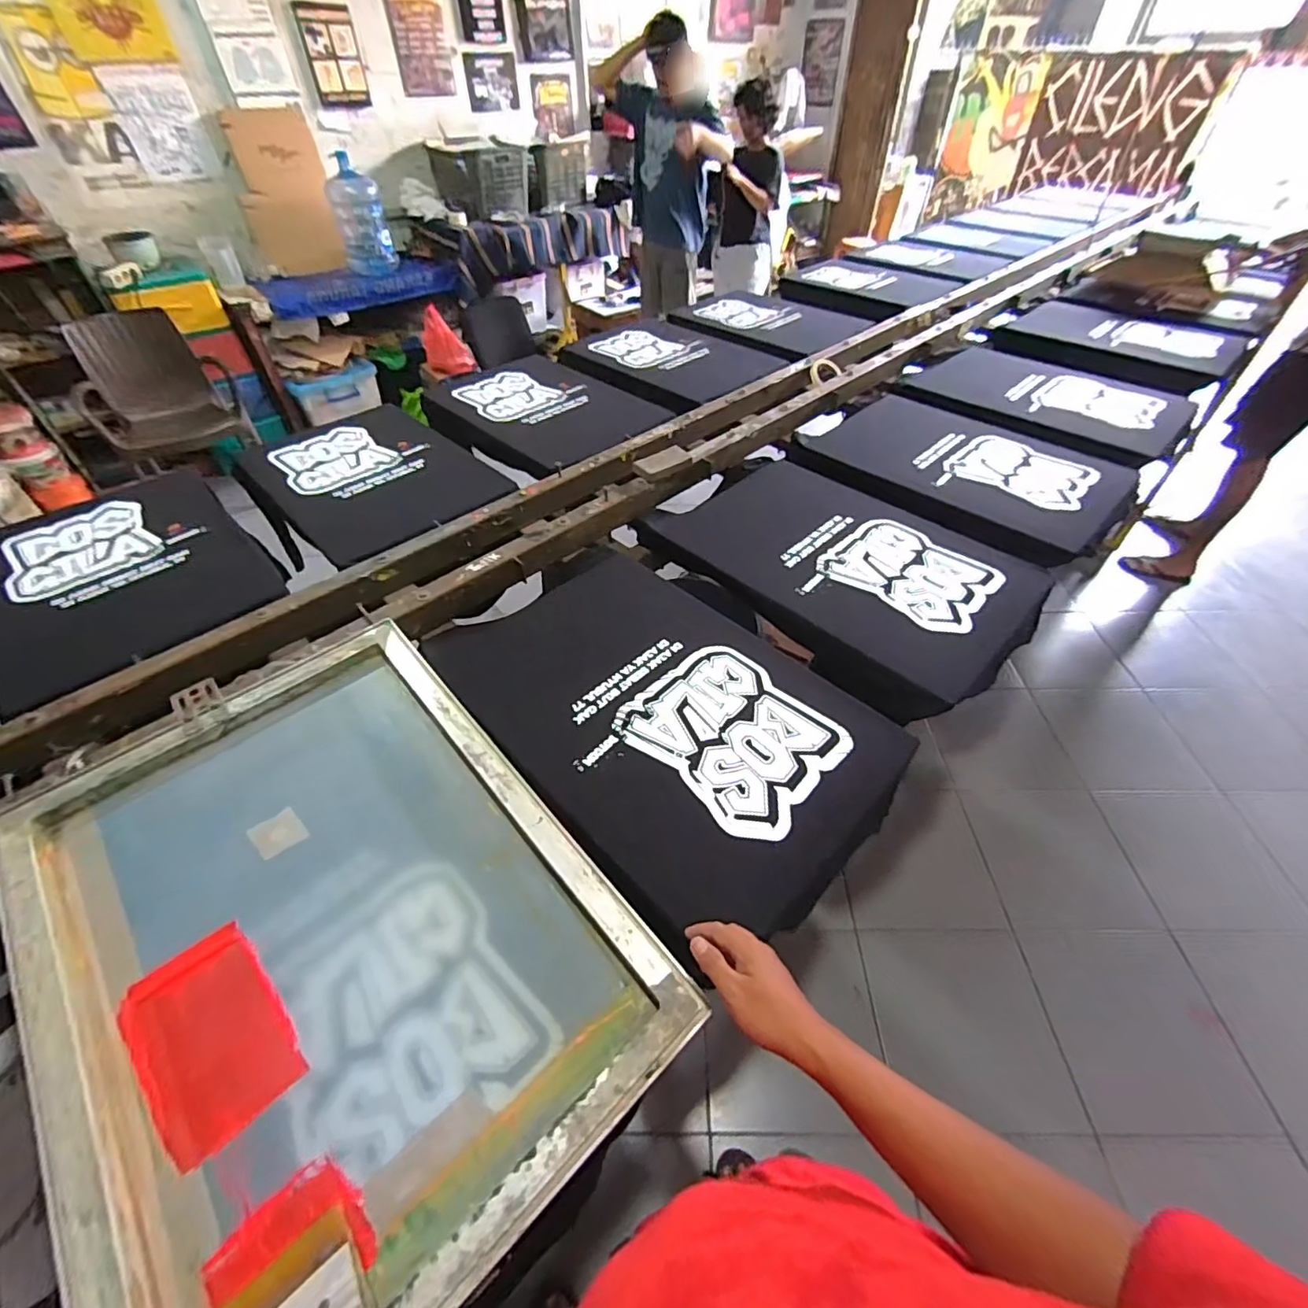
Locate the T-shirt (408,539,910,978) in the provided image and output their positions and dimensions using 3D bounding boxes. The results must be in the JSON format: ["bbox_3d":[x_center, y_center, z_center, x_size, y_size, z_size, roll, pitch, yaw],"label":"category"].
[{"bbox_3d":[-0.005,0.054,0.794,0.416,0.044,0.651,-33,53,-26],"label":"T-shirt"}]

